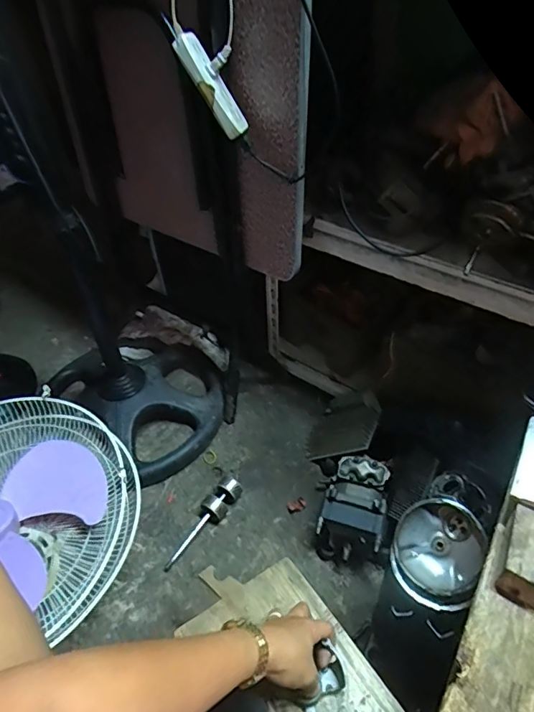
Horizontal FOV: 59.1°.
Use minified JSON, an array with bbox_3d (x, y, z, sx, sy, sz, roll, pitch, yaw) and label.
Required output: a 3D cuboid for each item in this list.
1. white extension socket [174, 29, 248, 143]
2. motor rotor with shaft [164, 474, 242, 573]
[{"bbox_3d":[-0.075,-0.366,0.644,0.027,0.136,0.046,-20,34,29],"label":"white extension socket"},{"bbox_3d":[-0.111,0.291,0.838,0.043,0.041,0.198,23,48,25],"label":"motor rotor with shaft"}]

